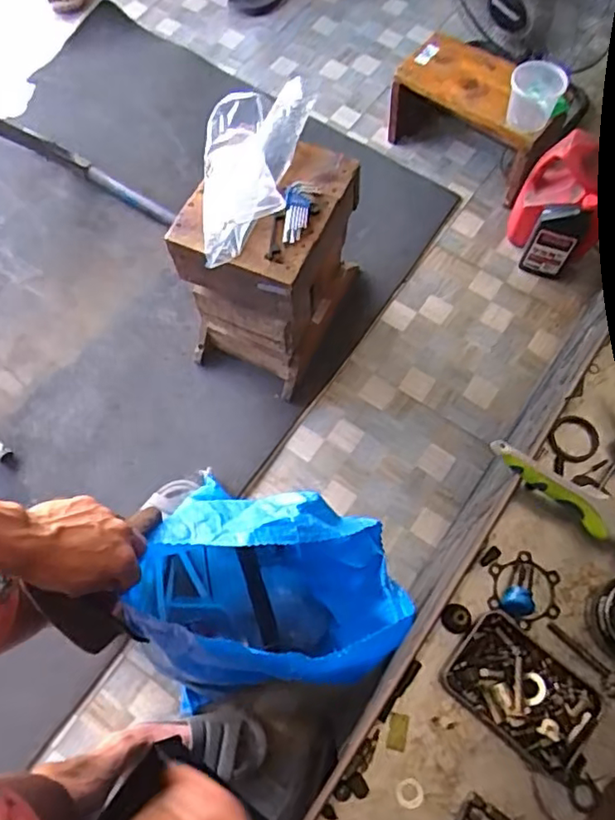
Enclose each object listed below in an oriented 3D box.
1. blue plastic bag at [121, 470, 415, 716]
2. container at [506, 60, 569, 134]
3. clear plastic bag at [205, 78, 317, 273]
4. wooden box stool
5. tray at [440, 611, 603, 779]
[{"bbox_3d":[-0.047,0.252,0.859,0.304,0.422,0.221,-1,68,0],"label":"blue plastic bag"},{"bbox_3d":[0.507,-0.708,1.375,0.112,0.113,0.115,0,68,0],"label":"container"},{"bbox_3d":[-0.094,-0.455,1.095,0.164,0.099,0.394,7,68,3],"label":"clear plastic bag"},{"bbox_3d":[-0.068,-0.304,1.296,0.249,0.434,0.361,27,71,11],"label":"wooden box stool"},{"bbox_3d":[0.134,0.173,0.382,0.086,0.018,0.059,37,73,14],"label":"tray"}]

